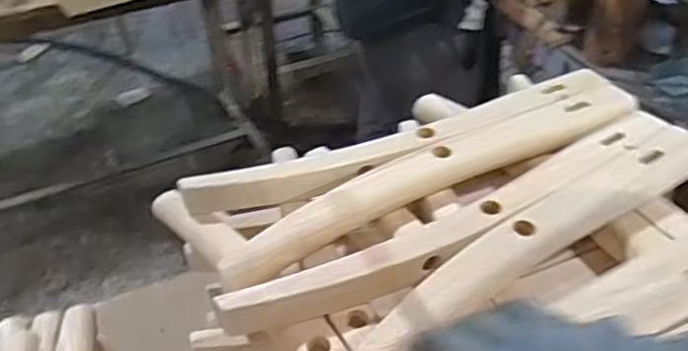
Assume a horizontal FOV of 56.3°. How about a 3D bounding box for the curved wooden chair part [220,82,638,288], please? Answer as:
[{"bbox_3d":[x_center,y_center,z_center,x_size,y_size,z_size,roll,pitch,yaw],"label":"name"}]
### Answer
[{"bbox_3d":[0.095,-0.006,0.584,0.439,0.031,0.052,-21,43,-23],"label":"curved wooden chair part"}]

